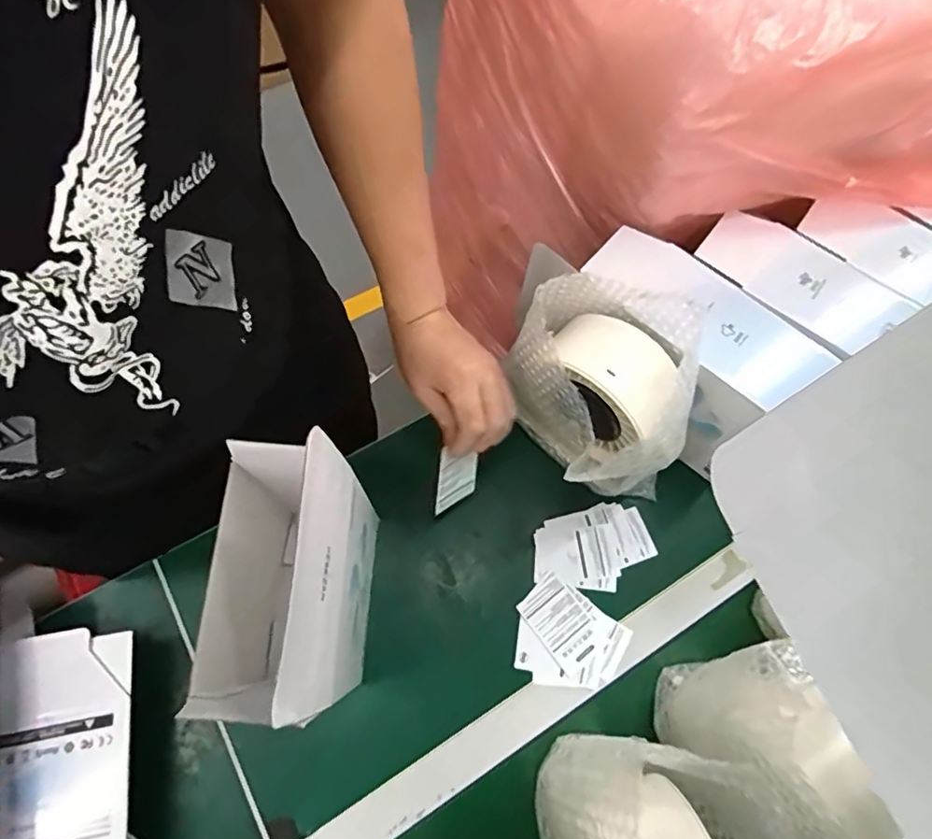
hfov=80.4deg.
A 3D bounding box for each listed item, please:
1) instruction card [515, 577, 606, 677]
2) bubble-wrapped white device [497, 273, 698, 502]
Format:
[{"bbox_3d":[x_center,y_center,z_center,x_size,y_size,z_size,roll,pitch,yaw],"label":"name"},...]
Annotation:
[{"bbox_3d":[0.097,0.208,0.560,0.055,0.004,0.083,-36,74,-15],"label":"instruction card"},{"bbox_3d":[0.133,-0.018,0.534,0.131,0.216,0.164,-20,71,-10],"label":"bubble-wrapped white device"}]

